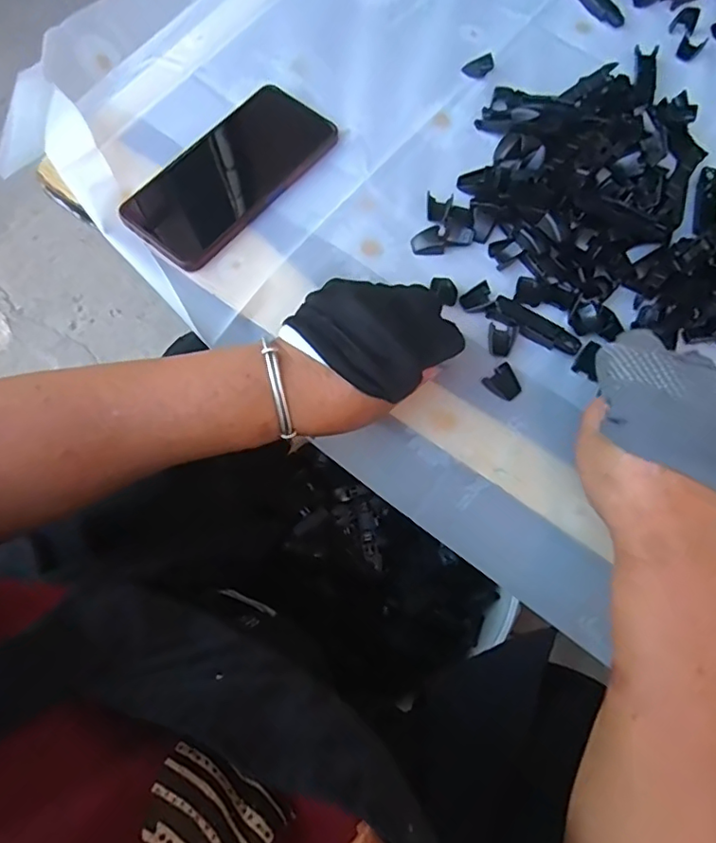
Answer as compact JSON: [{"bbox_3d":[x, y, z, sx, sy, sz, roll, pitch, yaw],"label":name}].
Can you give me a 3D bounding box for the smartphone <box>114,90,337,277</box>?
[{"bbox_3d":[-0.096,-0.191,0.432,0.081,0.006,0.166,39,74,12],"label":"smartphone"}]

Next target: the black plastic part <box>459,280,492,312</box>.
[{"bbox_3d":[0.084,-0.086,0.399,0.024,0.004,0.017,-31,74,-11],"label":"black plastic part"}]

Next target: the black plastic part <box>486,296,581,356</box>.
[{"bbox_3d":[0.123,-0.066,0.392,0.064,0.004,0.020,31,73,10],"label":"black plastic part"}]

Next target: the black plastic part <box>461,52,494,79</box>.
[{"bbox_3d":[0.101,-0.297,0.472,0.022,0.010,0.020,-39,75,-13],"label":"black plastic part"}]

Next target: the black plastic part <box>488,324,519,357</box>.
[{"bbox_3d":[0.100,-0.056,0.391,0.019,0.006,0.023,10,70,3],"label":"black plastic part"}]

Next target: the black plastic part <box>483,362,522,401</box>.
[{"bbox_3d":[0.098,-0.026,0.378,0.020,0.007,0.022,-39,75,-13],"label":"black plastic part"}]

